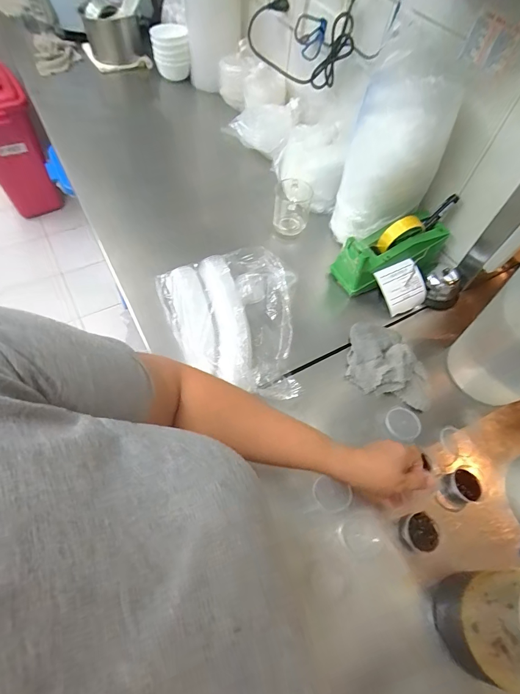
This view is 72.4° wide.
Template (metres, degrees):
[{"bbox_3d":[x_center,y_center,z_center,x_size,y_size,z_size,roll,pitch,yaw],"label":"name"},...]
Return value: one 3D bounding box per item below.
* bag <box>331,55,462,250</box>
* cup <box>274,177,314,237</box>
[{"bbox_3d":[0.221,-0.316,0.617,0.138,0.297,0.117,16,59,5],"label":"bag"},{"bbox_3d":[0.068,-0.301,0.765,0.074,0.095,0.062,5,58,-2],"label":"cup"}]

